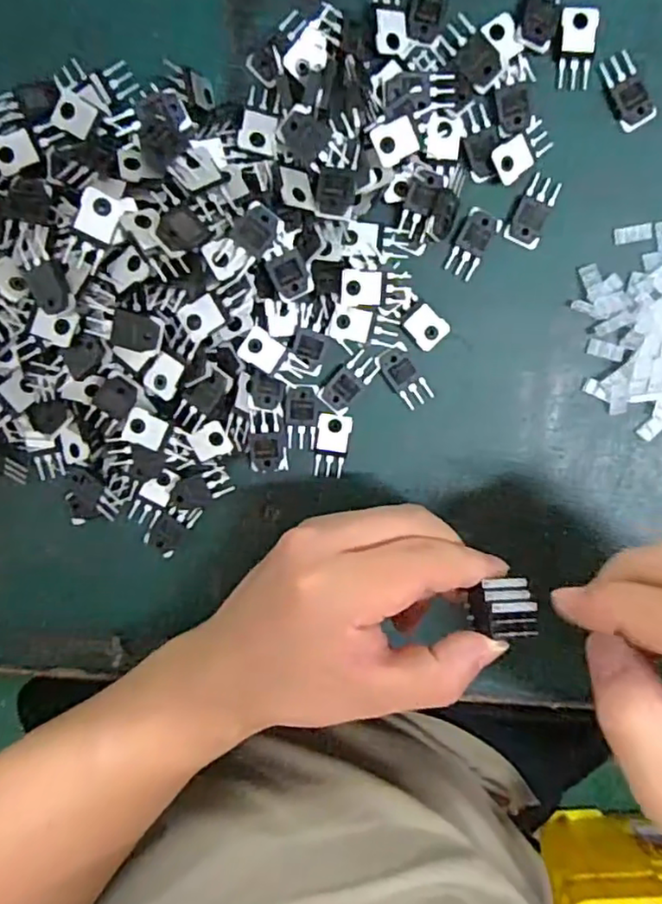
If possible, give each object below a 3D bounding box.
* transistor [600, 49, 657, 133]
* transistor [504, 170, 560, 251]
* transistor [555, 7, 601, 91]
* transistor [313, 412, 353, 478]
[{"bbox_3d":[0.130,-0.157,0.271,0.015,0.004,0.031,-26,99,4],"label":"transistor"},{"bbox_3d":[0.091,-0.108,0.277,0.015,0.004,0.030,24,99,-4],"label":"transistor"},{"bbox_3d":[0.106,-0.174,0.267,0.016,0.004,0.031,4,100,-1],"label":"transistor"},{"bbox_3d":[0.000,-0.003,0.292,0.015,0.004,0.030,10,100,-2],"label":"transistor"}]

